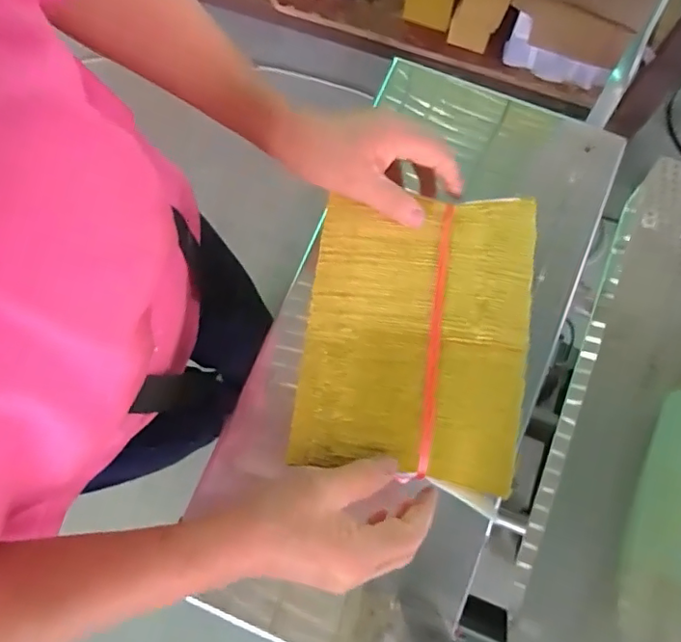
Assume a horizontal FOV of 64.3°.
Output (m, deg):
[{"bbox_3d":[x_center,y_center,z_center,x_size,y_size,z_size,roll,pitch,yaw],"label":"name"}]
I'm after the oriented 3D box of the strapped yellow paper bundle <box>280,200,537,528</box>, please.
[{"bbox_3d":[0.055,0.010,0.399,0.156,0.014,0.213,8,78,3],"label":"strapped yellow paper bundle"}]

